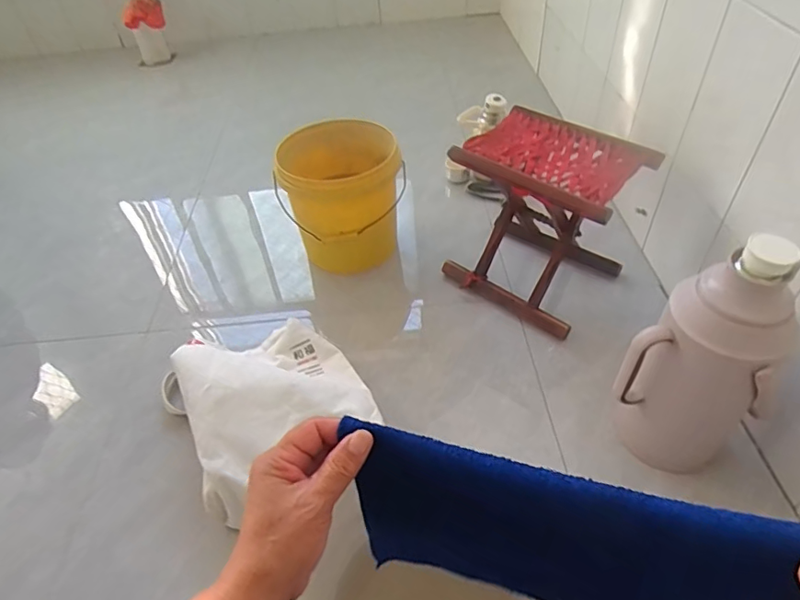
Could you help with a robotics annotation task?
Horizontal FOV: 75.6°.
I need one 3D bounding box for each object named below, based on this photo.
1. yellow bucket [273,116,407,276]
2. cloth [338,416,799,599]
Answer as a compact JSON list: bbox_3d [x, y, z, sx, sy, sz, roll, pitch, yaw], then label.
[{"bbox_3d":[-0.123,-0.219,1.159,0.245,0.282,0.245,-8,46,-2],"label":"yellow bucket"},{"bbox_3d":[0.098,0.160,0.342,0.264,0.149,0.038,11,48,16],"label":"cloth"}]

